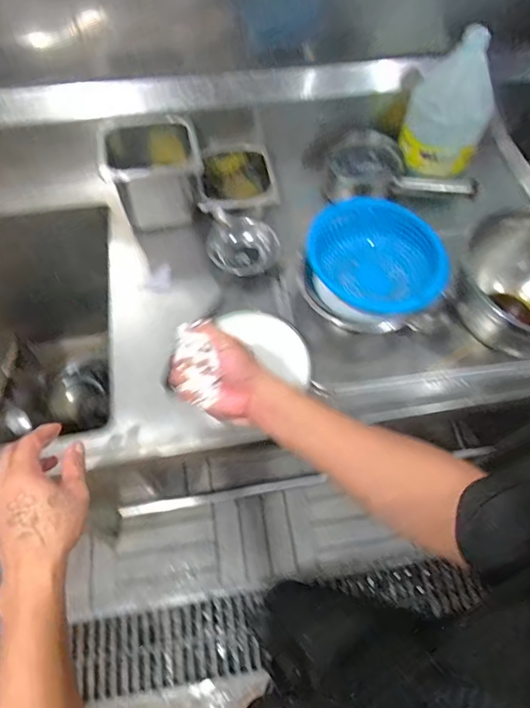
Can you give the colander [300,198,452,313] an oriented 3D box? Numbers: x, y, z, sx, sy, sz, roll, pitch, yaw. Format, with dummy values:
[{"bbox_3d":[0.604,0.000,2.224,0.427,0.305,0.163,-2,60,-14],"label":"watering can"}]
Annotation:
[{"bbox_3d":[0.190,-0.168,0.768,0.242,0.095,0.190,22,87,15],"label":"colander"}]

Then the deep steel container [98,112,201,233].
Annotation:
[{"bbox_3d":[-0.215,-0.362,0.881,0.169,0.142,0.175,-8,61,-4],"label":"deep steel container"}]

